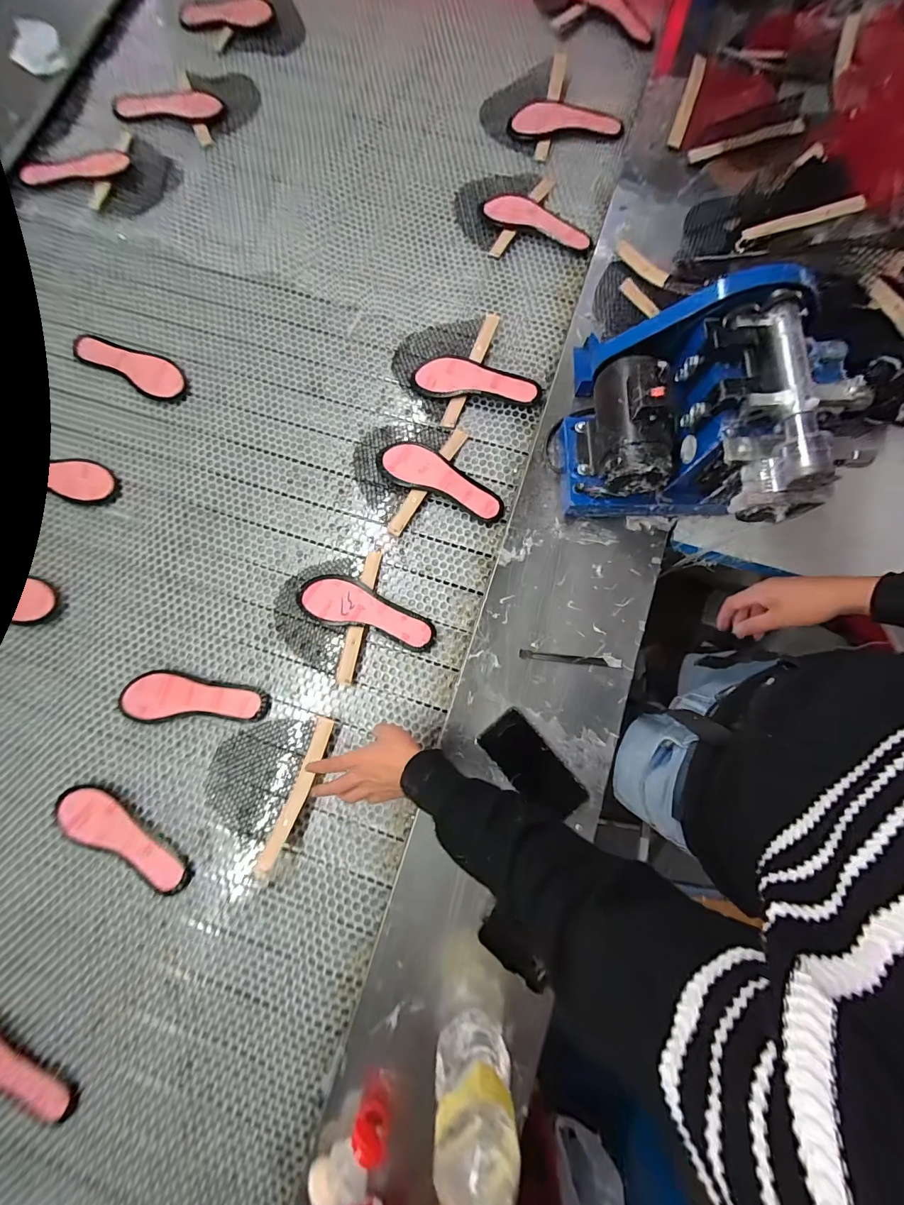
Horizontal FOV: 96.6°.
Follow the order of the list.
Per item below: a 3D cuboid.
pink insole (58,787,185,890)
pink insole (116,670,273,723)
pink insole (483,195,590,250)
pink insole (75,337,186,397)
[{"bbox_3d":[-0.493,0.350,0.609,0.215,0.019,0.067,26,81,5],"label":"pink insole"},{"bbox_3d":[-0.411,0.149,0.640,0.235,0.016,0.074,0,80,1],"label":"pink insole"},{"bbox_3d":[0.164,-0.735,0.775,0.213,0.022,0.049,25,81,5],"label":"pink insole"},{"bbox_3d":[-0.596,-0.446,0.752,0.222,0.011,0.068,28,82,6],"label":"pink insole"}]

